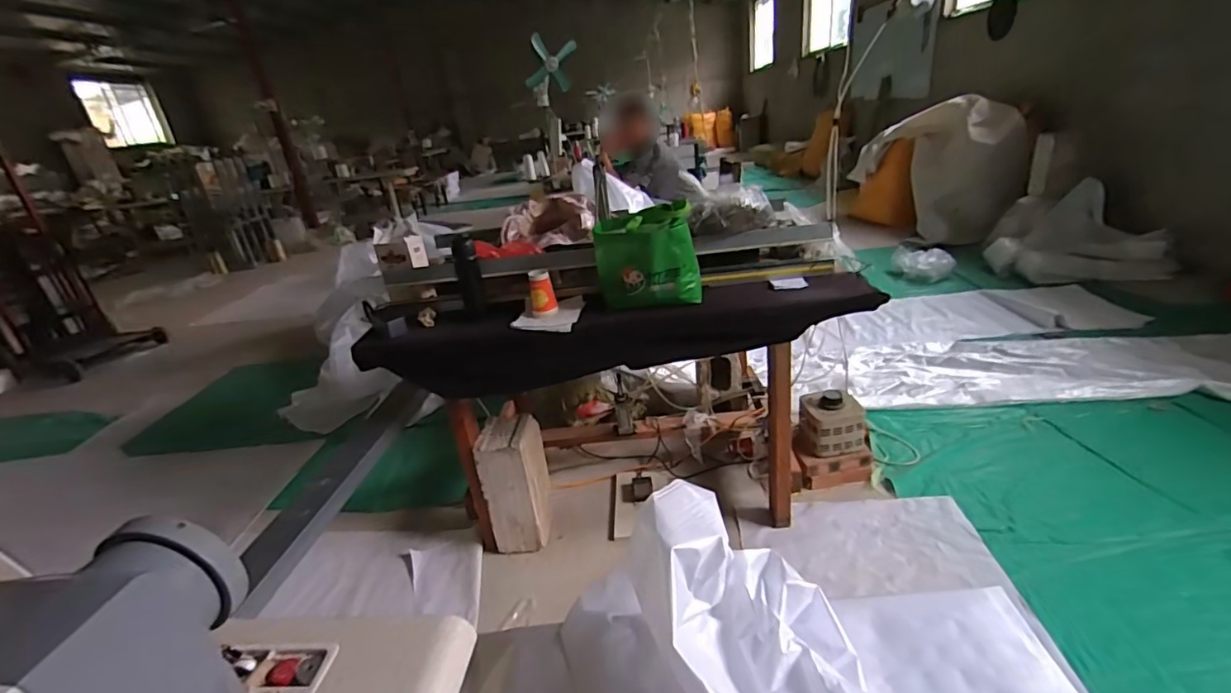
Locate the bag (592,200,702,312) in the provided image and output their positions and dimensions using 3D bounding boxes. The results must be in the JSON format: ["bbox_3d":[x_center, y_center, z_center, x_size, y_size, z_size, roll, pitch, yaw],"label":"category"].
[{"bbox_3d":[0.082,-0.211,1.349,0.252,0.233,0.142,-6,24,1],"label":"bag"}]

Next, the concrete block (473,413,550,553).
[{"bbox_3d":[-0.310,0.425,1.705,0.167,0.392,0.208,-5,24,5],"label":"concrete block"}]

